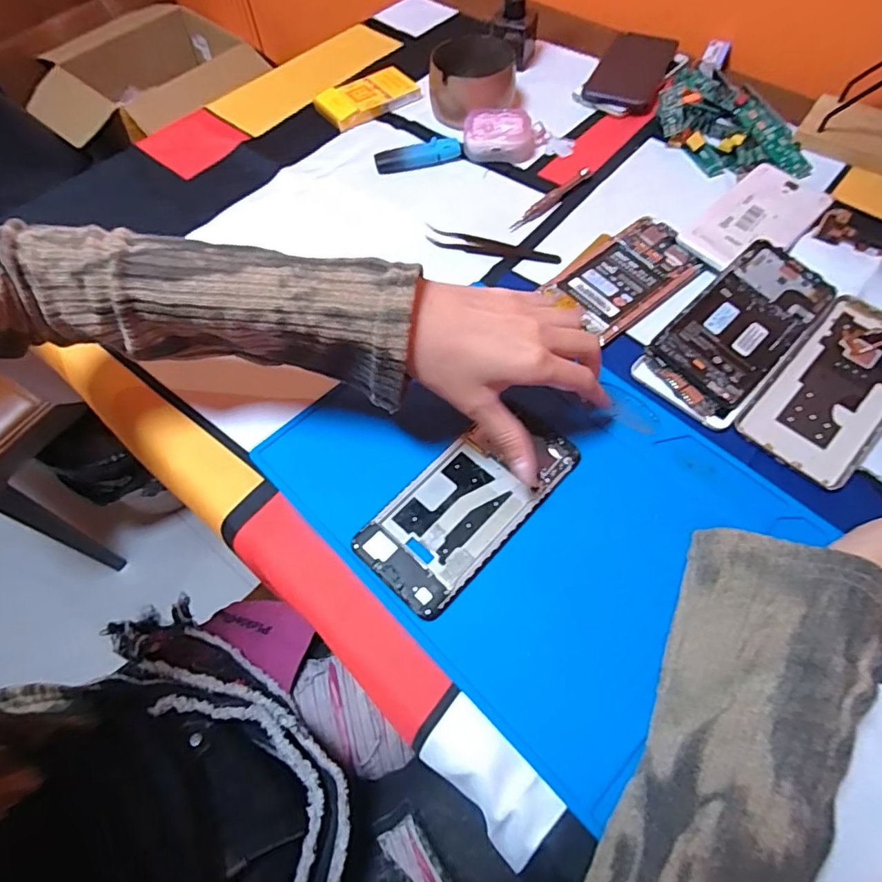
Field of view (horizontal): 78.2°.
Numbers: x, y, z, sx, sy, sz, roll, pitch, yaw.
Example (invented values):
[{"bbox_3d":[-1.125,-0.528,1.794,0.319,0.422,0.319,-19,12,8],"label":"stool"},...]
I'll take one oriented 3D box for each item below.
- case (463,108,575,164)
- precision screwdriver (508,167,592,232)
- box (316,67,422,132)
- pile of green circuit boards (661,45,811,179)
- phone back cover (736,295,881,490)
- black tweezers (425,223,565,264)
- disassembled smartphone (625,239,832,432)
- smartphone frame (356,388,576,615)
[{"bbox_3d":[0.076,-0.295,0.527,0.105,0.030,0.048,3,61,5],"label":"case"},{"bbox_3d":[0.100,-0.220,0.495,0.106,0.010,0.011,-40,66,-18],"label":"precision screwdriver"},{"bbox_3d":[-0.080,-0.369,0.586,0.104,0.014,0.064,-30,63,-13],"label":"box"},{"bbox_3d":[0.270,-0.327,0.538,0.109,0.022,0.195,-12,61,-4],"label":"pile of green circuit boards"},{"bbox_3d":[0.278,-0.039,0.380,0.073,0.011,0.151,40,70,22],"label":"phone back cover"},{"bbox_3d":[0.045,-0.170,0.466,0.114,0.013,0.013,11,62,9],"label":"black tweezers"},{"bbox_3d":[0.225,-0.087,0.405,0.073,0.016,0.172,40,70,22],"label":"disassembled smartphone"},{"bbox_3d":[0.022,0.037,0.349,0.151,0.010,0.071,-40,66,-18],"label":"smartphone frame"}]

